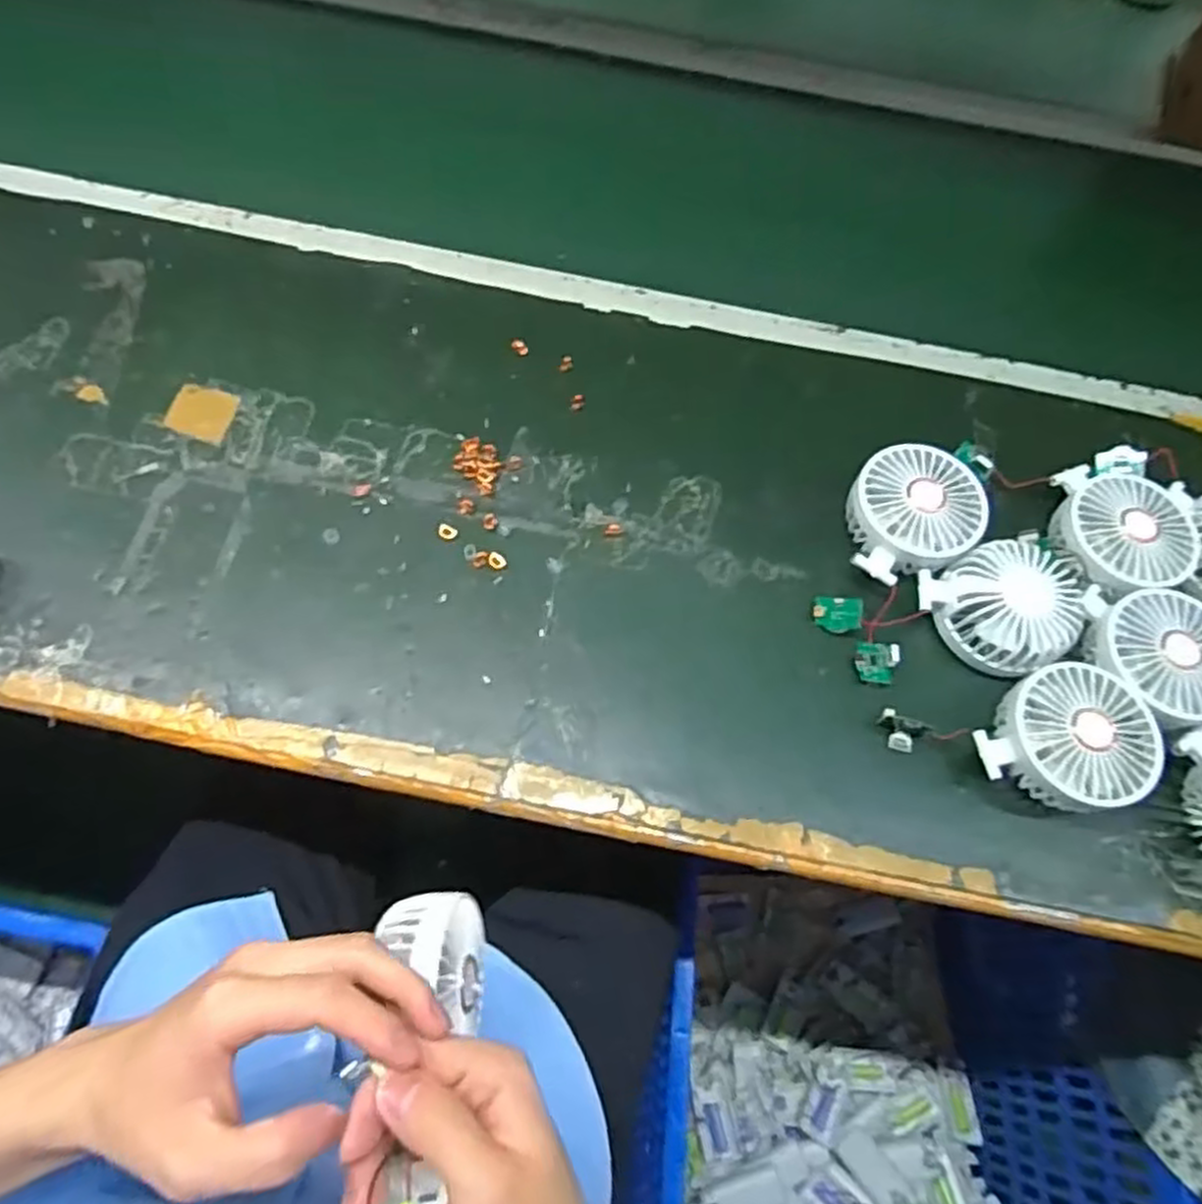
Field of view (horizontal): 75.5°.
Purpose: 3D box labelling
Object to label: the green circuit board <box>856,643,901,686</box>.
[{"bbox_3d":[0.185,0.041,0.520,0.026,0.009,0.027,4,76,16],"label":"green circuit board"}]

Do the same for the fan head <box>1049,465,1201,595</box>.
[{"bbox_3d":[0.363,-0.045,0.547,0.090,0.040,0.093,2,64,-4],"label":"fan head"}]

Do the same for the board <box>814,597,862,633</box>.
[{"bbox_3d":[0.161,0.009,0.528,0.031,0.004,0.024,2,80,20],"label":"board"}]

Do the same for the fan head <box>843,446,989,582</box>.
[{"bbox_3d":[0.219,-0.060,0.545,0.095,0.041,0.098,-4,65,-7],"label":"fan head"}]

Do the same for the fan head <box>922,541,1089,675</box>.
[{"bbox_3d":[0.275,0.005,0.522,0.103,0.042,0.084,-18,67,-13],"label":"fan head"}]

